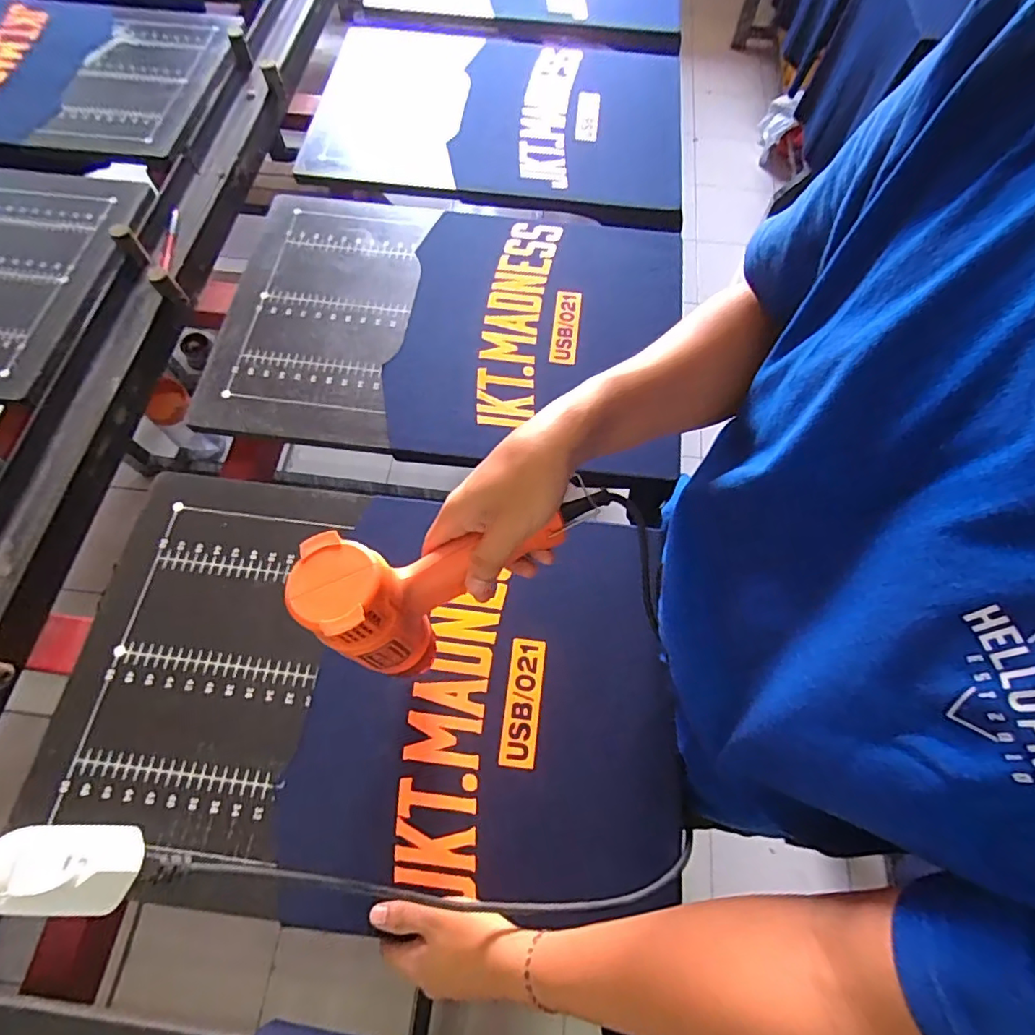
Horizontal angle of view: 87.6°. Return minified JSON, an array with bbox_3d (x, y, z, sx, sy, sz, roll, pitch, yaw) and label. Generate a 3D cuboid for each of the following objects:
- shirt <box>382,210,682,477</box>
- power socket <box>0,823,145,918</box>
[{"bbox_3d":[0.029,-0.249,0.714,0.357,0.014,0.405,5,66,2],"label":"shirt"},{"bbox_3d":[-0.242,0.187,0.287,0.029,0.067,0.037,-58,37,13],"label":"power socket"}]

